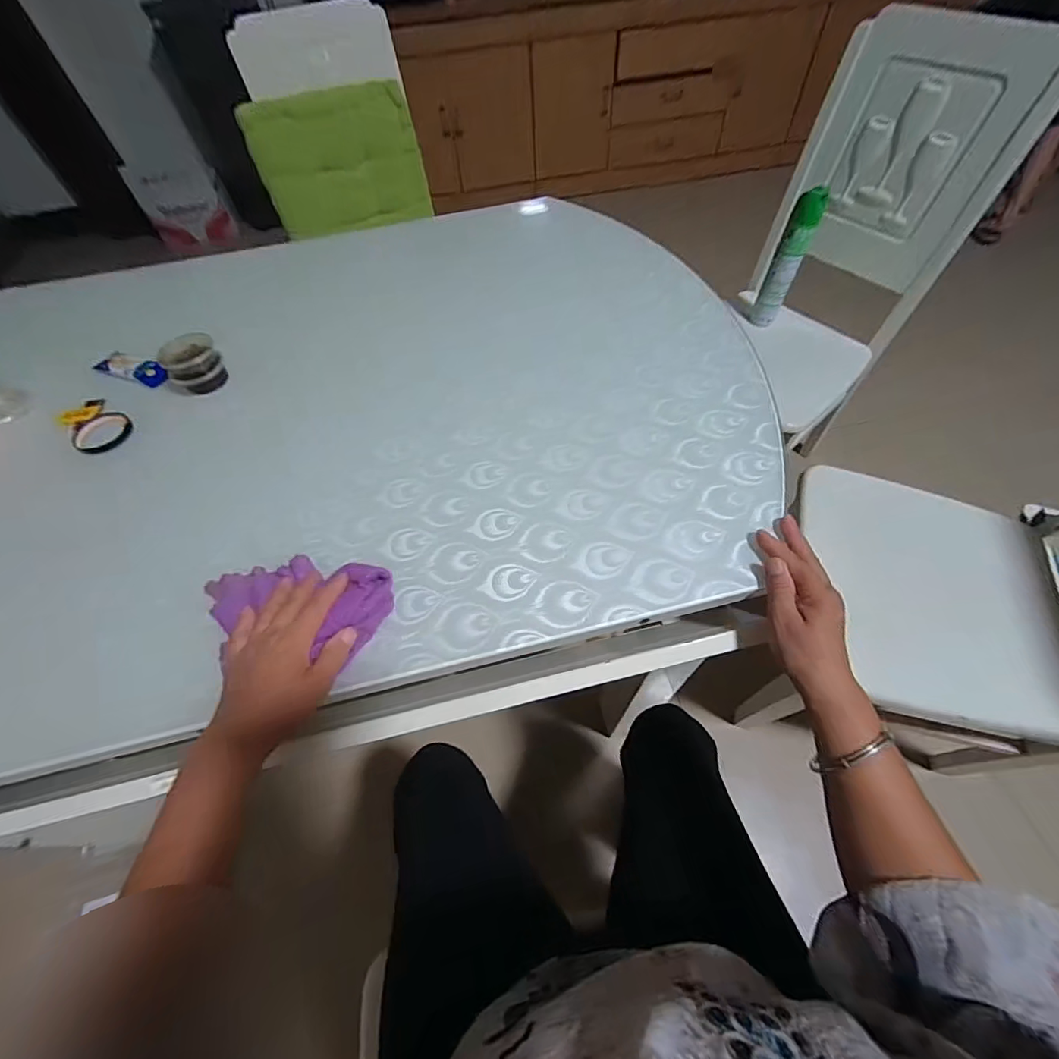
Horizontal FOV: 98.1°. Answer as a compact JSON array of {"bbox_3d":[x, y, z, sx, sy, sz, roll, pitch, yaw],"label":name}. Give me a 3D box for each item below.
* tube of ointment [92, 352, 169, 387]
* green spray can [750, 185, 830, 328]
[{"bbox_3d":[-0.559,-0.225,0.644,0.116,0.017,0.044,21,61,17],"label":"tube of ointment"},{"bbox_3d":[0.581,-0.603,1.041,0.069,0.270,0.056,18,60,15],"label":"green spray can"}]

